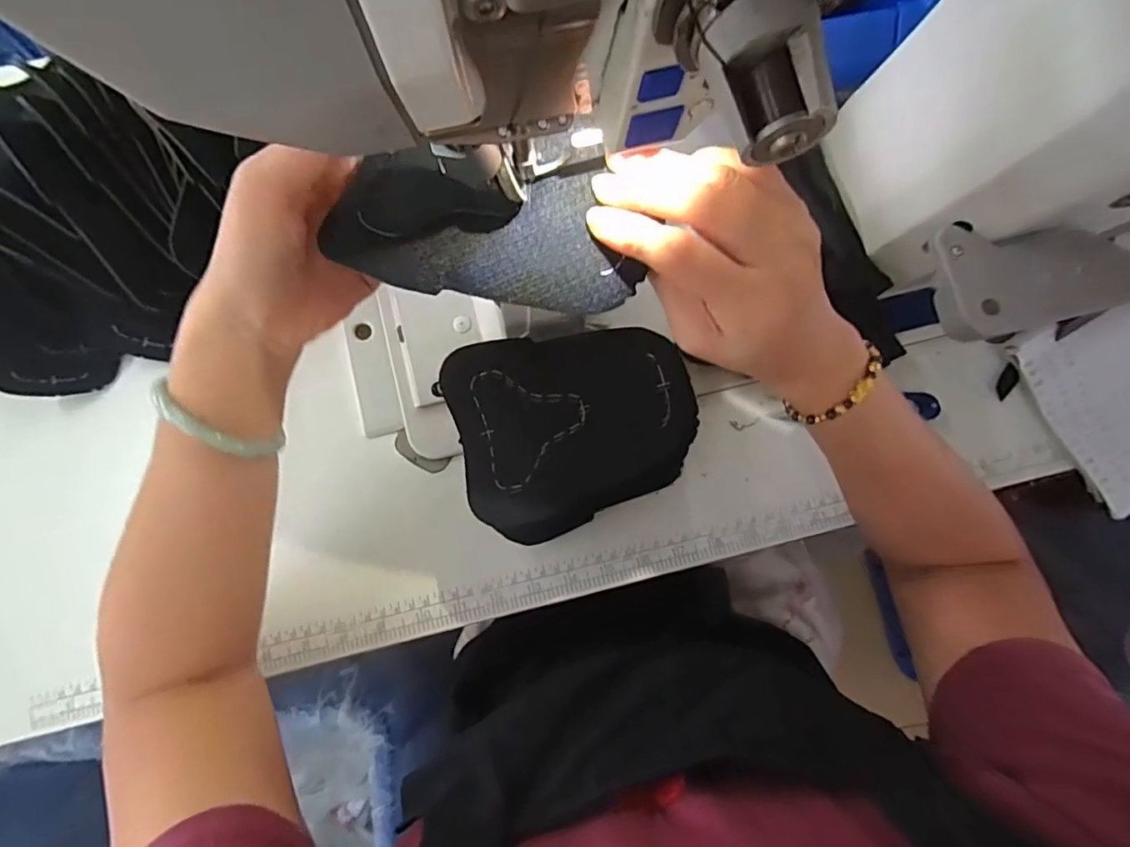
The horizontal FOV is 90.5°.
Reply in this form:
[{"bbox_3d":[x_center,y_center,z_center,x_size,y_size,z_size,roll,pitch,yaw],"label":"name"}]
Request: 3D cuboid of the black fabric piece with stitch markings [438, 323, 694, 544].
[{"bbox_3d":[0.006,-0.003,0.327,0.138,0.025,0.113,-18,76,-5],"label":"black fabric piece with stitch markings"}]

